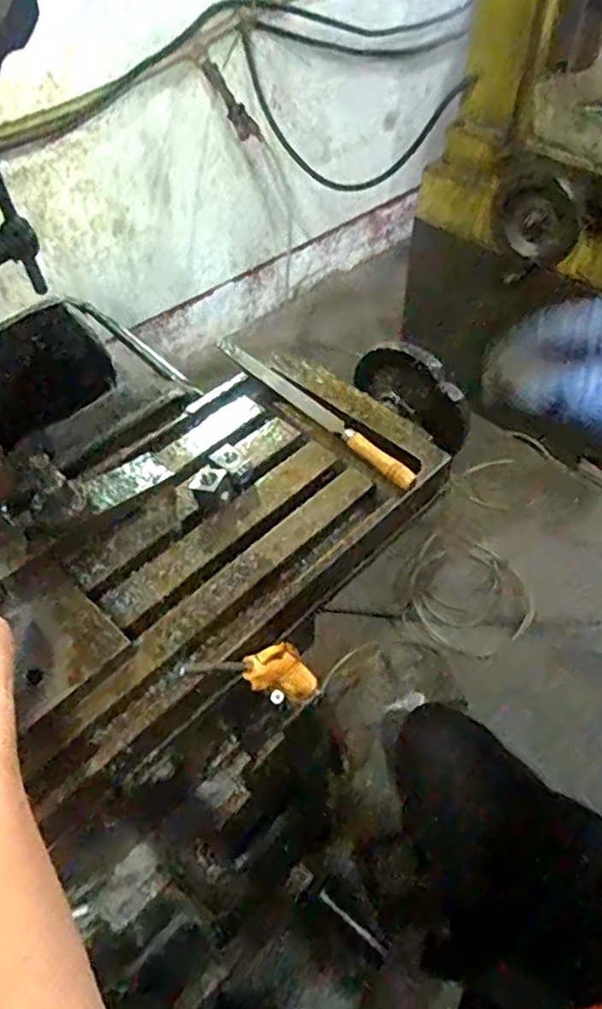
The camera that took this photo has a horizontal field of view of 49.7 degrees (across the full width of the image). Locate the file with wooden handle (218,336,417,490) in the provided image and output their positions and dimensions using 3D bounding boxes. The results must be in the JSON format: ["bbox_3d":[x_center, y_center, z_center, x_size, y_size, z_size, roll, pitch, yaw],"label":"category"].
[{"bbox_3d":[0.010,-0.100,0.659,0.023,0.025,0.288,-34,57,-24],"label":"file with wooden handle"}]

